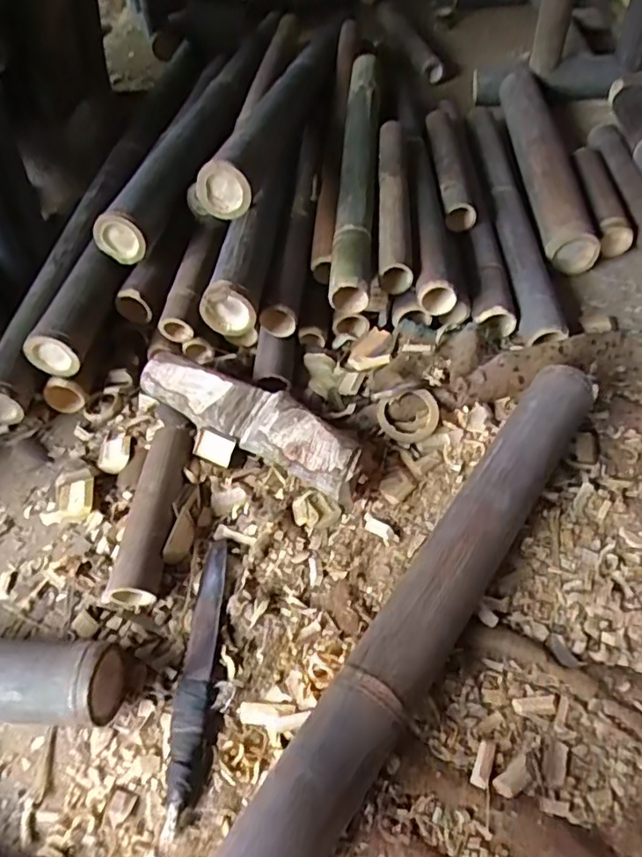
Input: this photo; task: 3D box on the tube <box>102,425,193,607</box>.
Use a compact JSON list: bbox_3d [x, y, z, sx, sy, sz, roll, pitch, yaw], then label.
[{"bbox_3d":[-0.201,0.097,0.709,0.059,0.052,0.219,0,51,6],"label":"tube"}]

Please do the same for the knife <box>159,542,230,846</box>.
[{"bbox_3d":[-0.125,0.240,0.604,0.034,0.018,0.280,0,51,6],"label":"knife"}]

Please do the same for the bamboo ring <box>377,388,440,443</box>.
[{"bbox_3d":[0.112,-0.015,0.748,0.075,0.013,0.065,-14,91,-1],"label":"bamboo ring"}]

